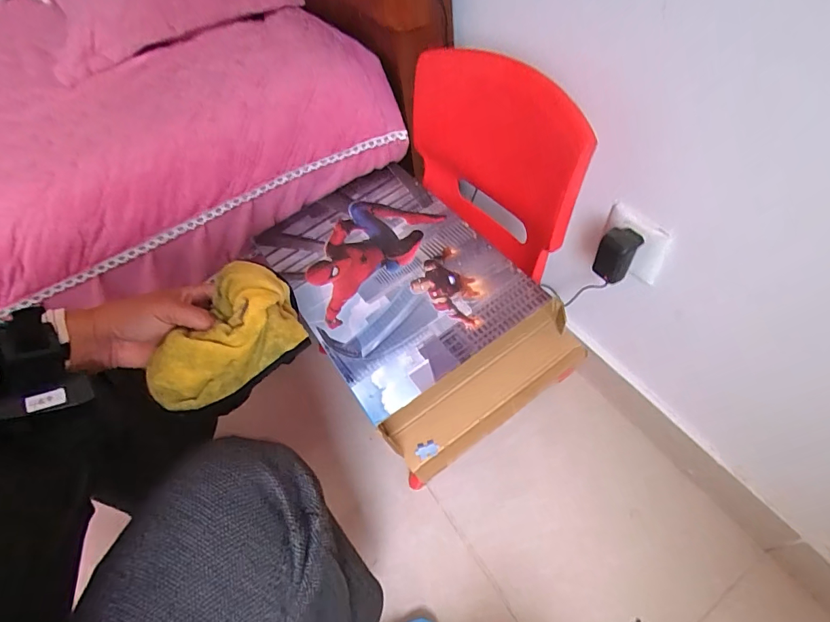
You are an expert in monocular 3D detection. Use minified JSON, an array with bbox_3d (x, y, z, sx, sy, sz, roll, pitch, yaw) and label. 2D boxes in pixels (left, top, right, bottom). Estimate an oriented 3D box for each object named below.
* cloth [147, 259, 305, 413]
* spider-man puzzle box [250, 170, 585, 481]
[{"bbox_3d":[-0.175,0.020,0.394,0.139,0.051,0.084,-36,66,-19],"label":"cloth"},{"bbox_3d":[-0.016,-0.030,0.567,0.251,0.063,0.413,-32,65,-18],"label":"spider-man puzzle box"}]

